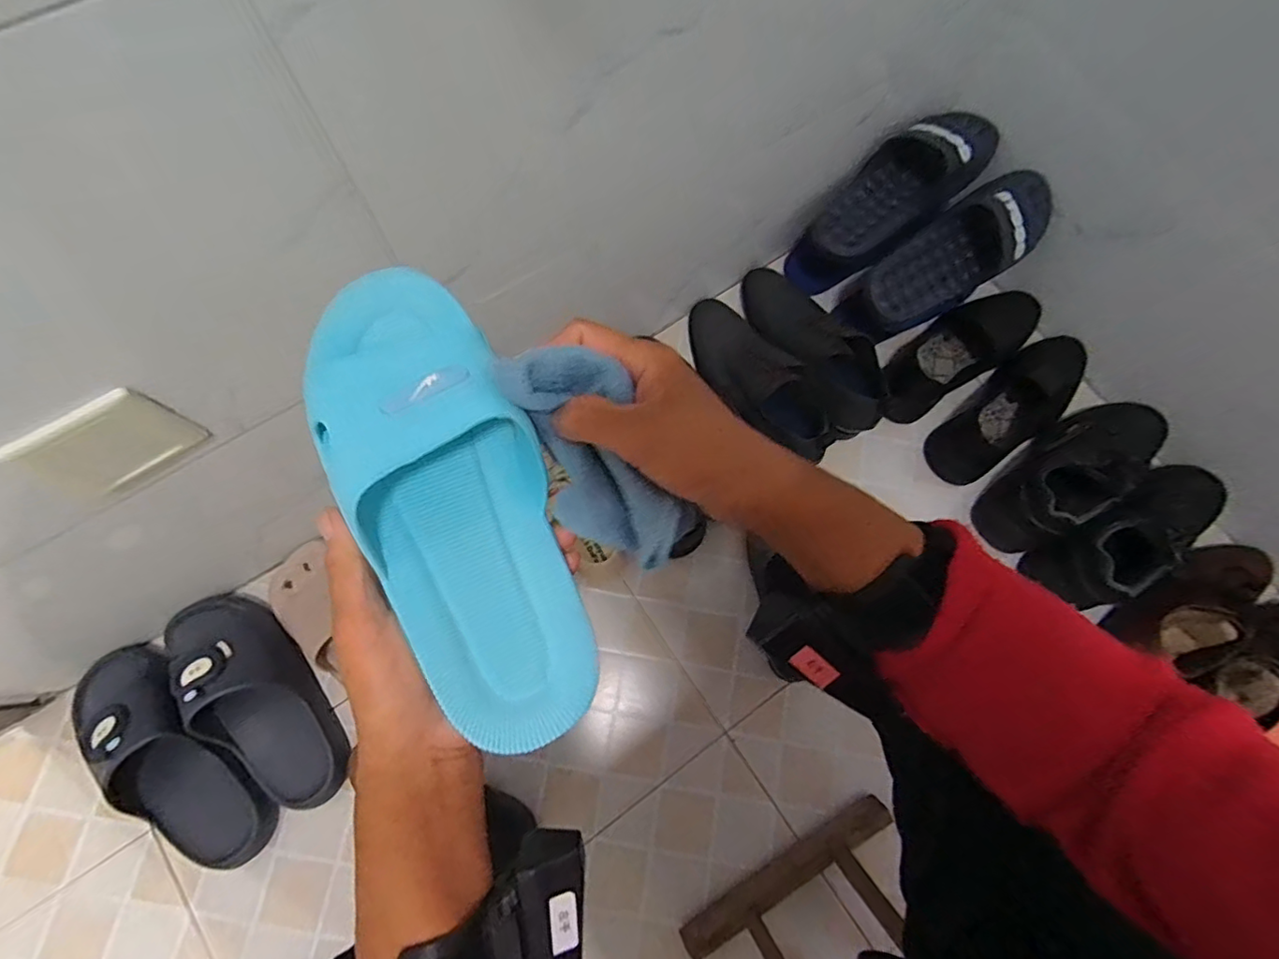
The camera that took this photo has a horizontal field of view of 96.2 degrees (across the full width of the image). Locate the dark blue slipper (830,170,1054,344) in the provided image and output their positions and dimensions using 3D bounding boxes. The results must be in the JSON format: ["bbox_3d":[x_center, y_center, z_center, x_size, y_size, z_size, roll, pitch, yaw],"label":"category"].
[{"bbox_3d":[0.399,-0.284,0.759,0.261,0.074,0.102,-34,81,11],"label":"dark blue slipper"}]

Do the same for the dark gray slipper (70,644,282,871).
[{"bbox_3d":[-0.531,0.311,0.637,0.122,0.078,0.285,-35,81,-11],"label":"dark gray slipper"}]

